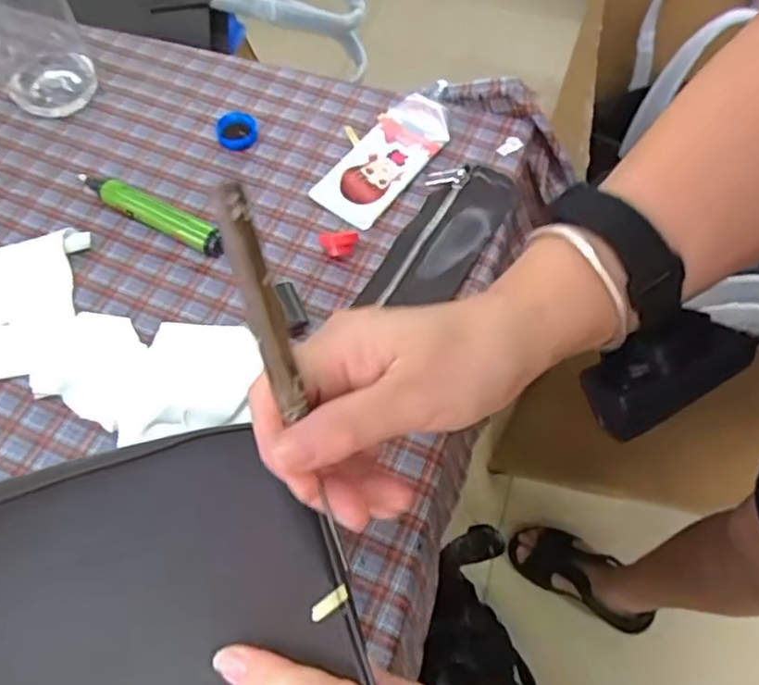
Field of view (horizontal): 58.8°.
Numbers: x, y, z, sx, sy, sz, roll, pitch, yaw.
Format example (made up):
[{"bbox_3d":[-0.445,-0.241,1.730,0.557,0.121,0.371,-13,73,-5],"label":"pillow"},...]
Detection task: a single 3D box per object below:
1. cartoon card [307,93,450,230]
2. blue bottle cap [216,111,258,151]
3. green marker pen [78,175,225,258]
[{"bbox_3d":[0.002,-0.134,0.489,0.056,0.011,0.110,30,73,17],"label":"cartoon card"},{"bbox_3d":[-0.107,-0.159,0.505,0.030,0.012,0.030,0,62,0],"label":"blue bottle cap"},{"bbox_3d":[-0.157,-0.092,0.464,0.120,0.018,0.021,29,66,14],"label":"green marker pen"}]

